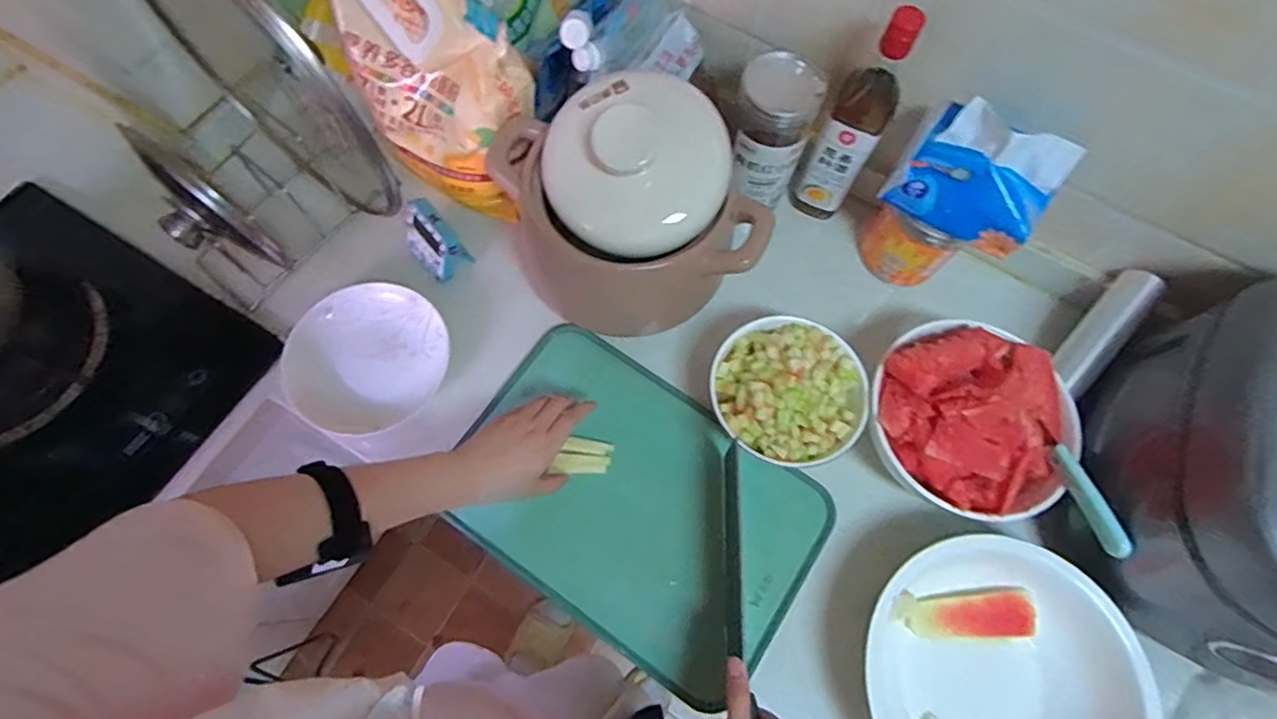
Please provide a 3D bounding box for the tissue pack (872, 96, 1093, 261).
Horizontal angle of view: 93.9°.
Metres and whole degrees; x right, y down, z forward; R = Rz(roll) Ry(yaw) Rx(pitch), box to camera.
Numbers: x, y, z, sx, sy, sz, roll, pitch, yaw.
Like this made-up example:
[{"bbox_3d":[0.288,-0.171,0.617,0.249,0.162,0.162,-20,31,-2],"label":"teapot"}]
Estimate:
[{"bbox_3d":[0.323,-0.177,0.568,0.137,0.097,0.081,35,72,10],"label":"tissue pack"}]

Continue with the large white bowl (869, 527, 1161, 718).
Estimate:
[{"bbox_3d":[0.315,0.290,0.536,0.234,0.069,0.250,1,70,-2],"label":"large white bowl"}]

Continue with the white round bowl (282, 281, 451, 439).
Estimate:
[{"bbox_3d":[-0.294,-0.001,0.651,0.155,0.038,0.166,1,70,-2],"label":"white round bowl"}]

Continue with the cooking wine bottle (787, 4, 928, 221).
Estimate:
[{"bbox_3d":[0.229,-0.249,0.641,0.065,0.254,0.060,26,71,7],"label":"cooking wine bottle"}]

